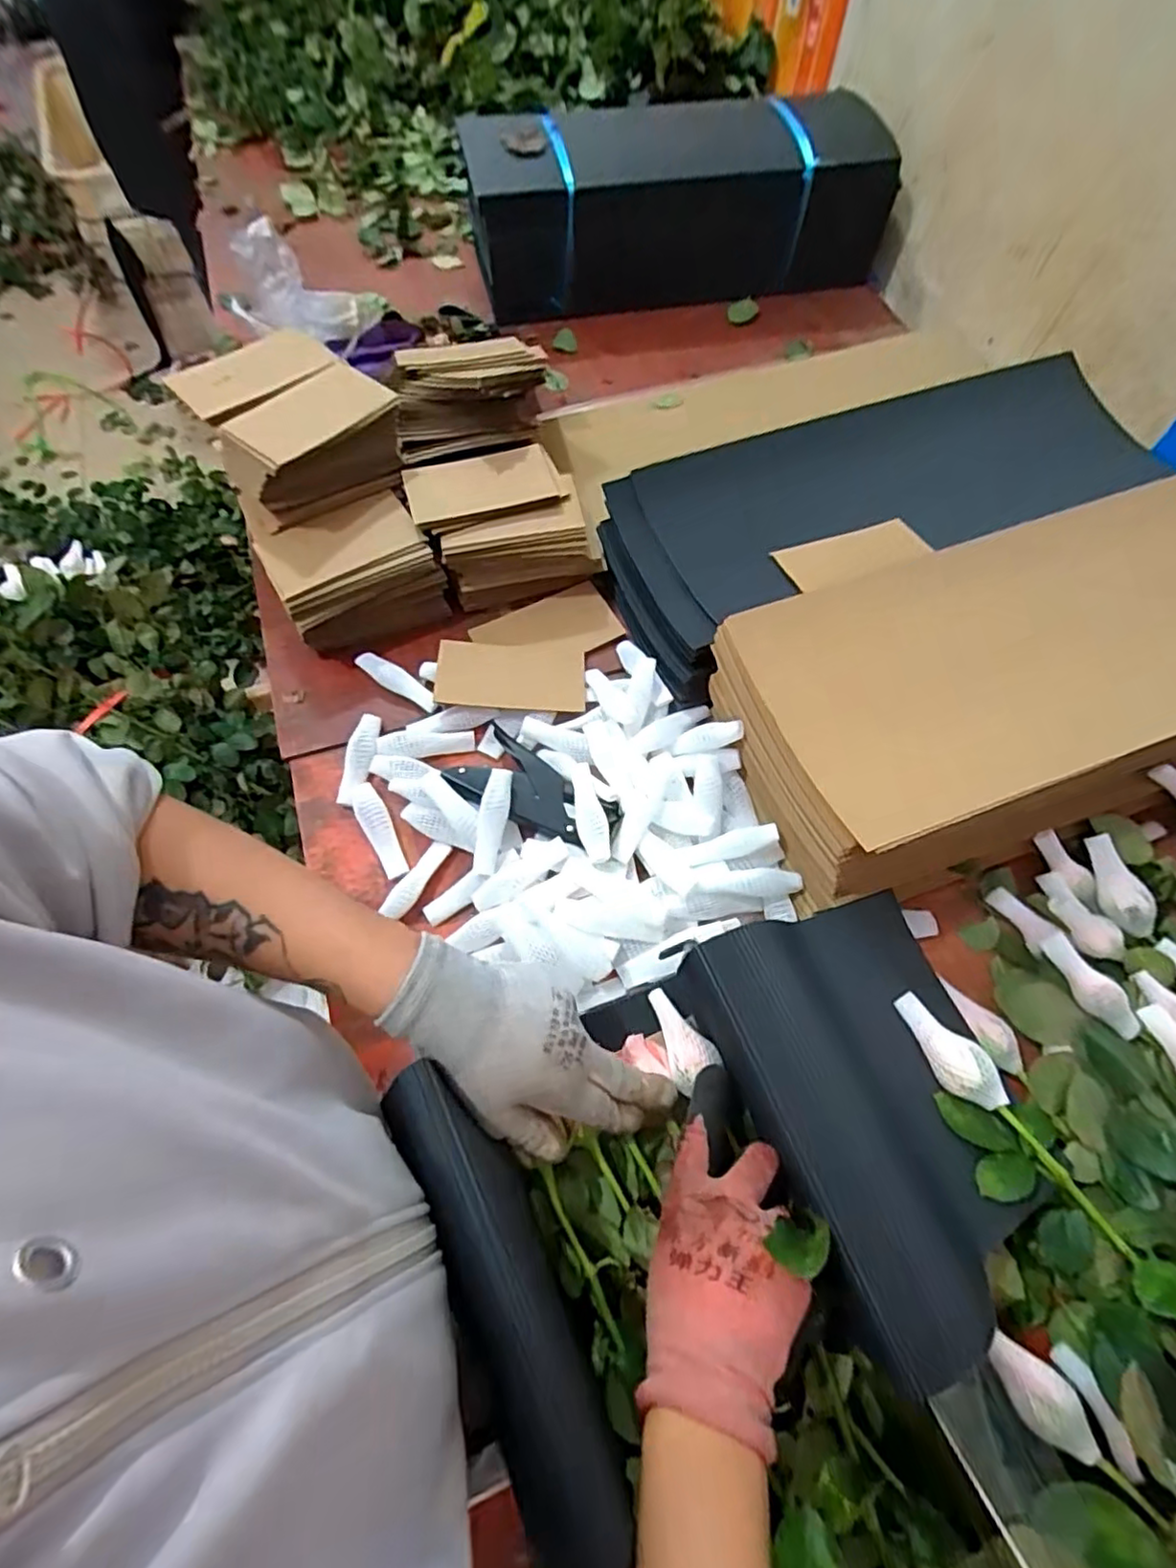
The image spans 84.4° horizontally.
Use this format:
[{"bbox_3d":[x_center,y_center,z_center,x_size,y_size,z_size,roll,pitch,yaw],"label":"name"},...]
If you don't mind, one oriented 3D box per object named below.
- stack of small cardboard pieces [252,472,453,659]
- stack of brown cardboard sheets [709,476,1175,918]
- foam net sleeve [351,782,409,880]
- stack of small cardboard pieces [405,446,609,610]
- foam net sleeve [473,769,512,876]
[{"bbox_3d":[-0.226,-0.204,0.634,0.144,0.087,0.120,-26,69,-13],"label":"stack of small cardboard pieces"},{"bbox_3d":[0.399,-0.095,0.552,0.545,0.134,0.234,-17,67,-10],"label":"stack of brown cardboard sheets"},{"bbox_3d":[-0.179,0.039,0.556,0.025,0.014,0.089,-27,69,-14],"label":"foam net sleeve"},{"bbox_3d":[-0.086,-0.254,0.656,0.169,0.093,0.122,-12,66,-7],"label":"stack of small cardboard pieces"},{"bbox_3d":[-0.082,0.031,0.546,0.024,0.010,0.088,10,85,9],"label":"foam net sleeve"}]

